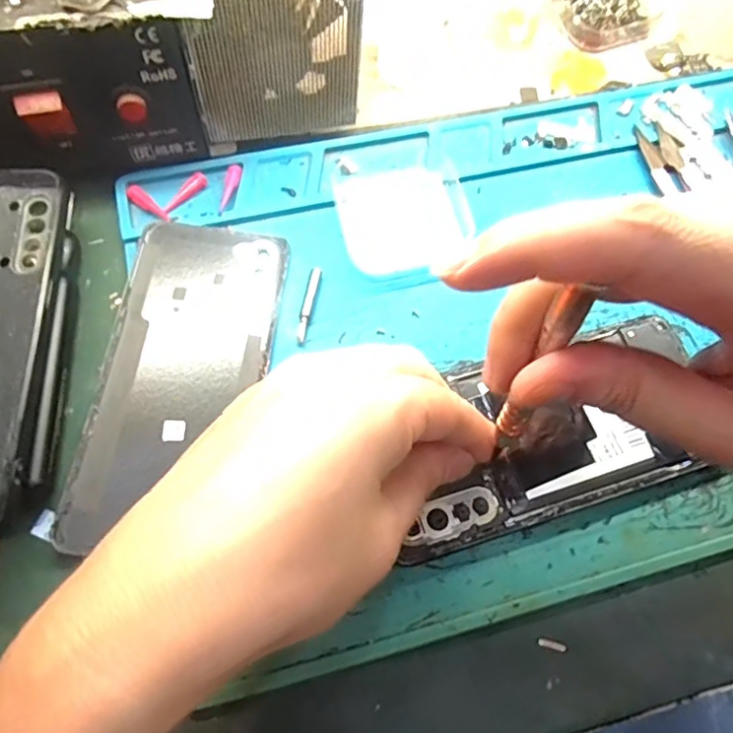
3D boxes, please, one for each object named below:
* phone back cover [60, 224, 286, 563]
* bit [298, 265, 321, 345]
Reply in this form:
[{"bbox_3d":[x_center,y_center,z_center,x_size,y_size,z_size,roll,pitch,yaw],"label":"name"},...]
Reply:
[{"bbox_3d":[-0.080,0.001,0.251,0.070,0.004,0.150,6,67,0],"label":"phone back cover"},{"bbox_3d":[-0.027,-0.030,0.267,0.005,0.004,0.039,11,67,2],"label":"bit"}]

